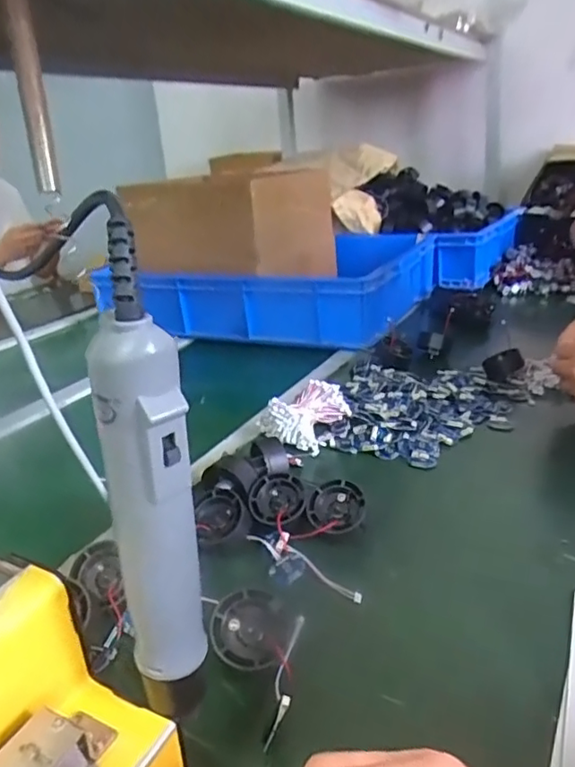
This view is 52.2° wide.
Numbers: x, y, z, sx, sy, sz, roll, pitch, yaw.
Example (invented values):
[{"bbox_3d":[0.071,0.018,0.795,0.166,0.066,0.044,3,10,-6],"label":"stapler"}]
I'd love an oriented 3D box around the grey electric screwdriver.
[{"bbox_3d":[-0.057,0.031,0.234,0.033,0.193,0.034,-14,24,-22],"label":"grey electric screwdriver"}]

